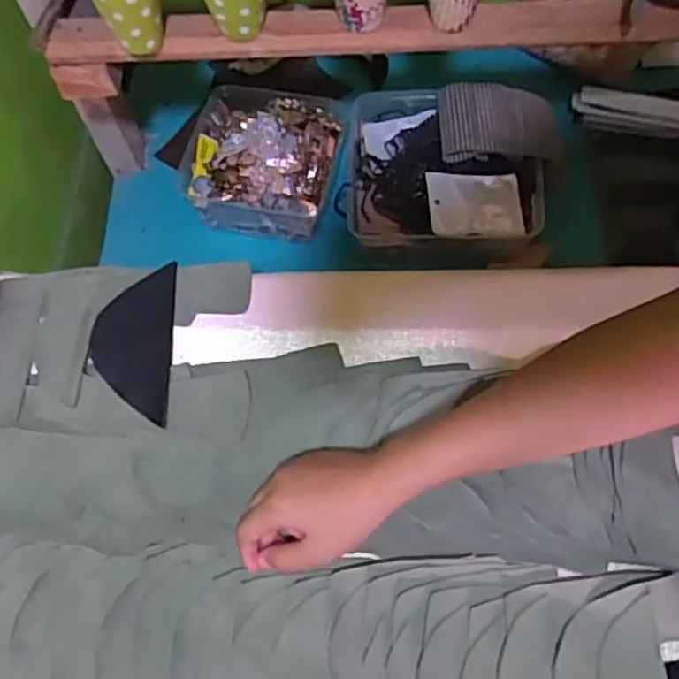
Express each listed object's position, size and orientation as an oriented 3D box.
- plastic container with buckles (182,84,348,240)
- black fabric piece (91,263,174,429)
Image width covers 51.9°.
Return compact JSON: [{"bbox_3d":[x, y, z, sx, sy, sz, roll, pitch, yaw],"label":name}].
[{"bbox_3d":[-0.089,-0.202,0.772,0.179,0.067,0.163,9,66,8],"label":"plastic container with buckles"},{"bbox_3d":[-0.168,0.002,0.567,0.064,0.005,0.127,-1,72,0],"label":"black fabric piece"}]

